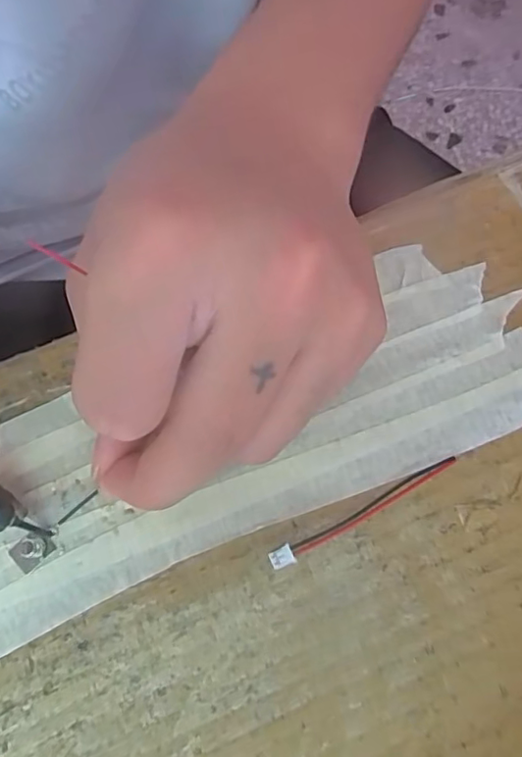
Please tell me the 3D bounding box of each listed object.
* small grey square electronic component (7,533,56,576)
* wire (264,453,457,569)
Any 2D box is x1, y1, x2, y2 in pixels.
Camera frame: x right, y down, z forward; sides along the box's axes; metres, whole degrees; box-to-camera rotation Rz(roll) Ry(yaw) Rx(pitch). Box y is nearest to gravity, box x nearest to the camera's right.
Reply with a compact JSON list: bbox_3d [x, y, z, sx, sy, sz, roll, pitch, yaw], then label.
[{"bbox_3d":[-0.068,0.051,0.169,0.012,0.004,0.009,-42,77,-11],"label":"small grey square electronic component"},{"bbox_3d":[0.031,0.040,0.171,0.063,0.005,0.005,-27,75,-7],"label":"wire"}]

